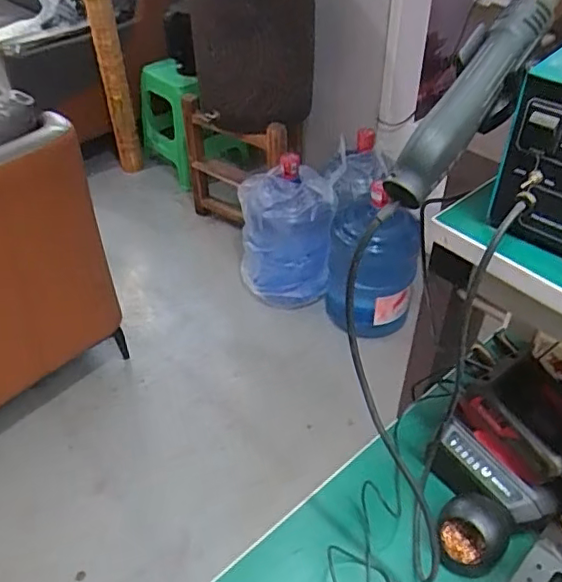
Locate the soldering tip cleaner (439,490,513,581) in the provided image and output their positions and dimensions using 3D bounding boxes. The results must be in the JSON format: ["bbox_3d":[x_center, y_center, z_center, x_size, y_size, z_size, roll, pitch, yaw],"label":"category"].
[{"bbox_3d":[0.196,0.246,0.587,0.070,0.060,0.063,18,46,19],"label":"soldering tip cleaner"}]

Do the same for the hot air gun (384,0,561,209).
[{"bbox_3d":[0.153,-0.164,0.430,0.045,0.040,0.233,31,80,29],"label":"hot air gun"}]

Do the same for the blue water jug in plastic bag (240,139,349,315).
[{"bbox_3d":[0.032,-0.189,1.866,0.331,0.446,0.267,0,43,1],"label":"blue water jug in plastic bag"}]

